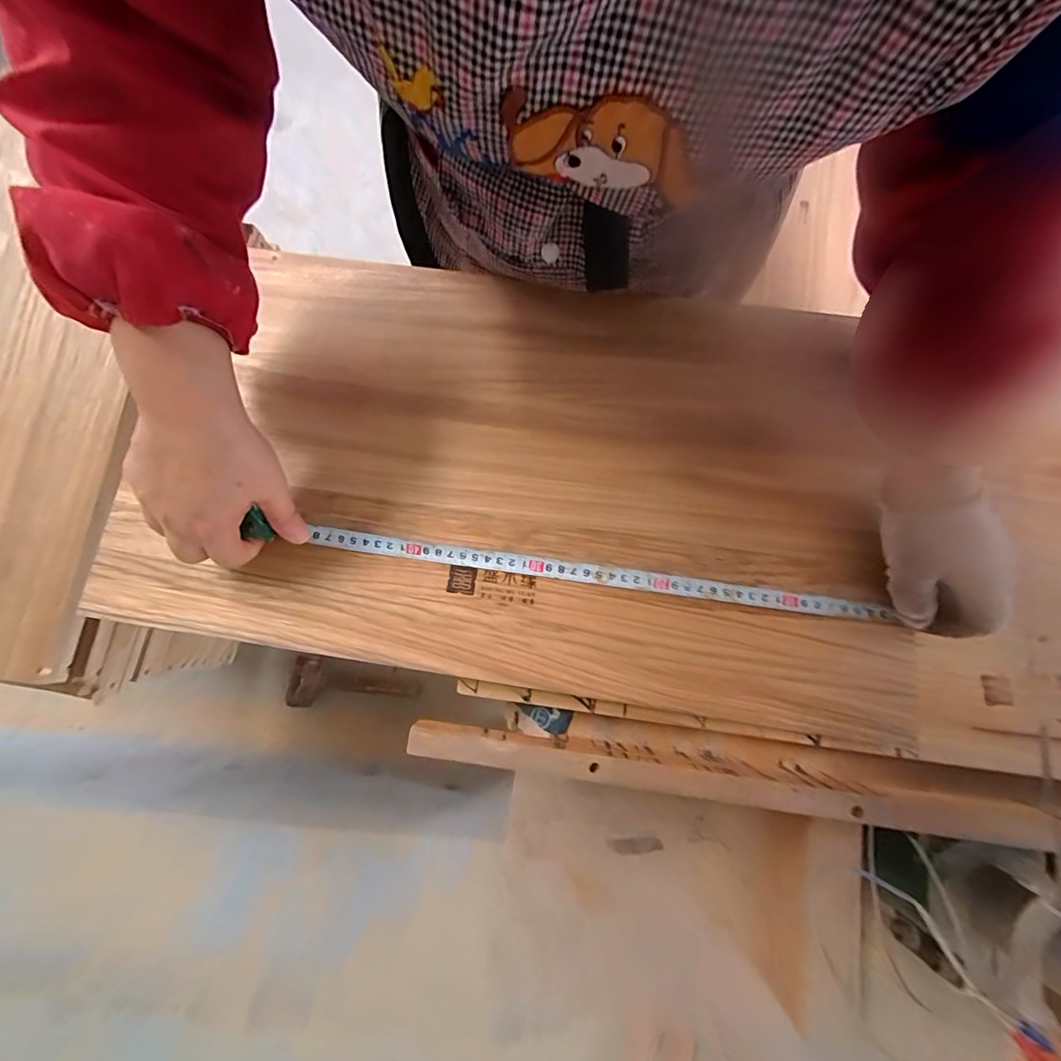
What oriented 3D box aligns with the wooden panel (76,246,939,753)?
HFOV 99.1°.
[{"bbox_3d":[-0.005,-0.051,0.381,0.608,0.025,0.343,9,78,4],"label":"wooden panel"}]

